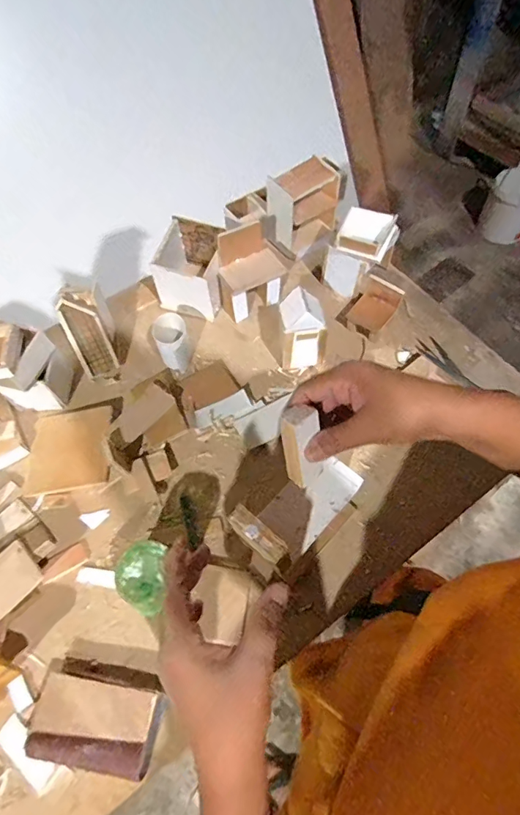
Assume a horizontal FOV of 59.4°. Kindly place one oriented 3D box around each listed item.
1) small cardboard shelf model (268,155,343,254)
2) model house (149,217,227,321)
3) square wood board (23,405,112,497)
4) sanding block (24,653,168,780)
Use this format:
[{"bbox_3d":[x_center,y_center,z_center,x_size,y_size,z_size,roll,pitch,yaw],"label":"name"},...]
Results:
[{"bbox_3d":[0.064,-0.296,0.662,0.093,0.092,0.059,-33,64,-14],"label":"small cardboard shelf model"},{"bbox_3d":[-0.091,-0.188,0.634,0.084,0.094,0.089,17,63,13],"label":"model house"},{"bbox_3d":[-0.228,0.049,0.550,0.102,0.006,0.104,-11,61,3],"label":"square wood board"},{"bbox_3d":[-0.146,0.276,0.413,0.114,0.026,0.076,8,62,8],"label":"sanding block"}]

